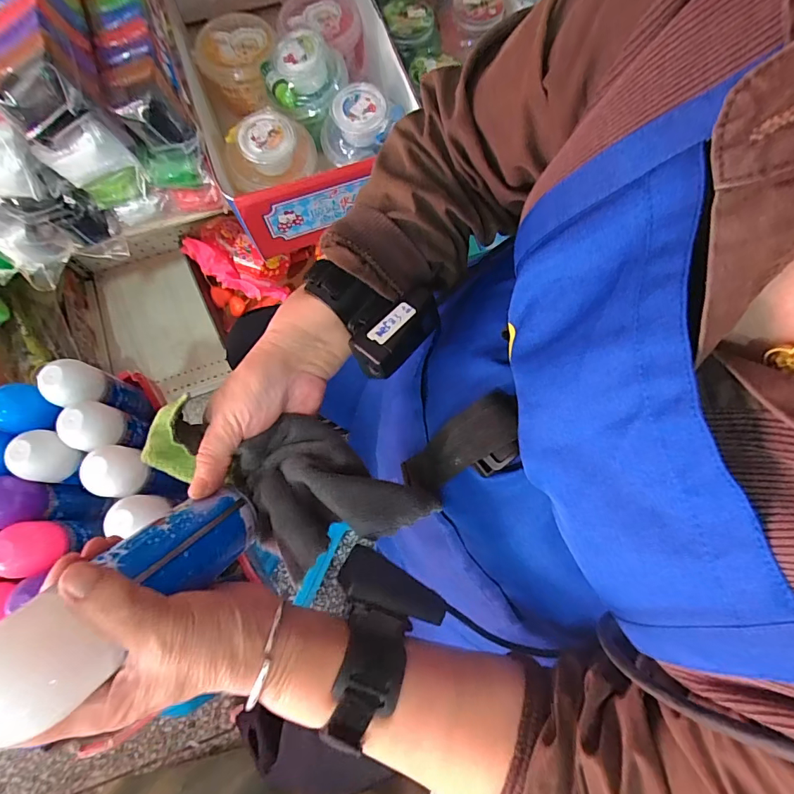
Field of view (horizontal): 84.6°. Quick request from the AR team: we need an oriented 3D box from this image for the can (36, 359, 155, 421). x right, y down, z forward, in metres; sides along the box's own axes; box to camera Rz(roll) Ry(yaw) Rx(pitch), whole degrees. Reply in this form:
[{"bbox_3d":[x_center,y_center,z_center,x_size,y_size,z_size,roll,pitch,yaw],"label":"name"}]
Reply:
[{"bbox_3d":[-0.341,0.002,0.500,0.050,0.123,0.059,-33,78,-9],"label":"can"}]

